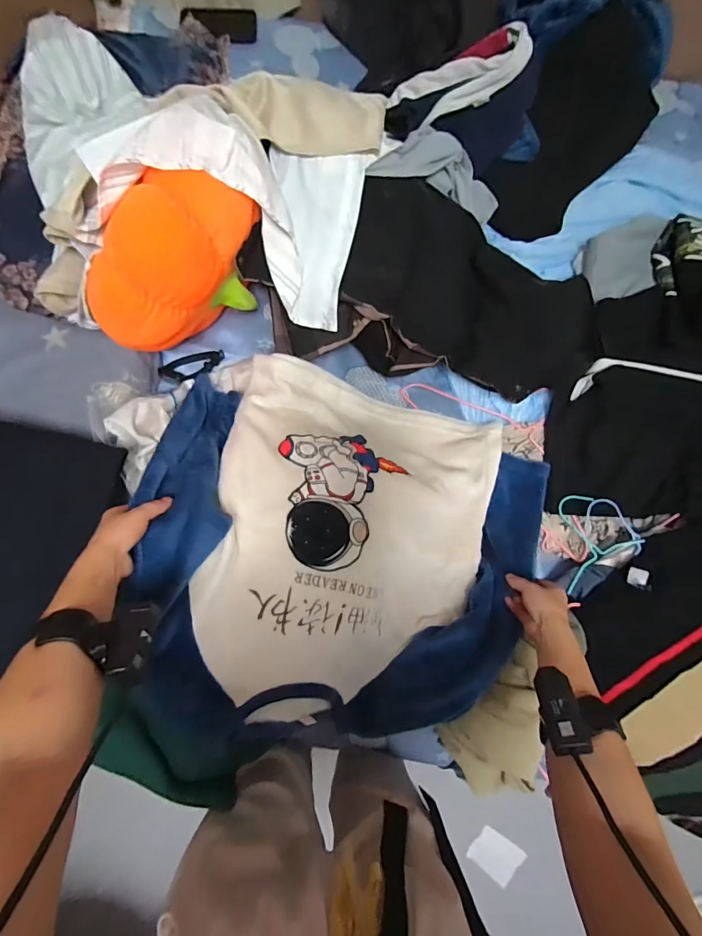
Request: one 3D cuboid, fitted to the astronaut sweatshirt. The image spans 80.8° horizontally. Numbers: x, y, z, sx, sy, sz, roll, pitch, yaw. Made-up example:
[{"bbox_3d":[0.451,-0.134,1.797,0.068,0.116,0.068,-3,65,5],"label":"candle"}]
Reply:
[{"bbox_3d":[-0.002,0.101,0.631,0.587,0.204,0.521,8,81,-1],"label":"astronaut sweatshirt"}]

